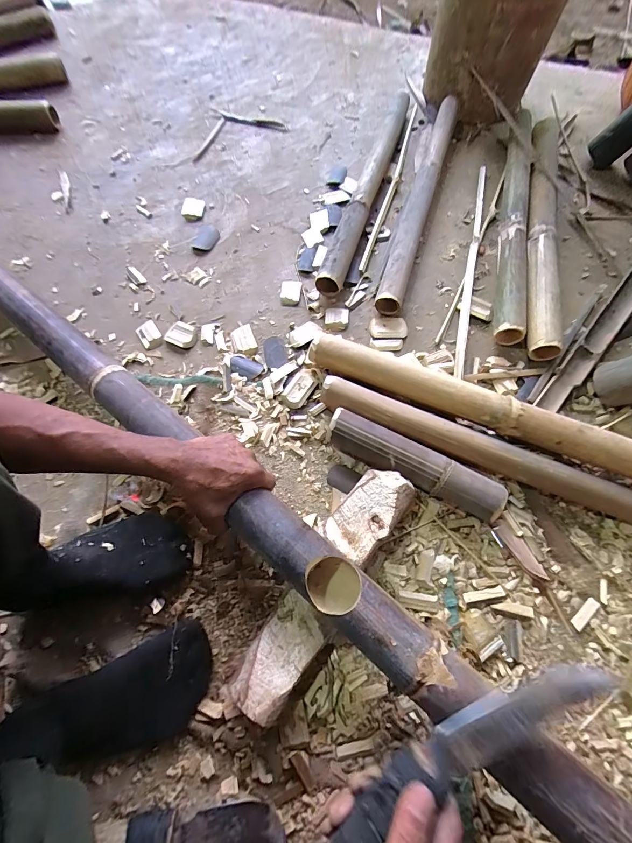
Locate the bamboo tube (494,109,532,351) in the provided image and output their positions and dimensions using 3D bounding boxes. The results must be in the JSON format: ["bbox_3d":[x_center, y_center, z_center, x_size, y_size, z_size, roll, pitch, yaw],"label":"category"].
[{"bbox_3d":[0.412,-0.441,0.710,0.050,0.055,0.640,12,69,6],"label":"bamboo tube"}]

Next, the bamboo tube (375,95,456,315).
[{"bbox_3d":[0.228,-0.494,0.741,0.057,0.057,0.630,16,70,8],"label":"bamboo tube"}]

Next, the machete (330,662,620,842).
[{"bbox_3d":[0.134,0.283,0.297,0.268,0.026,0.040,-27,70,-6],"label":"machete"}]

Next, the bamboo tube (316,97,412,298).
[{"bbox_3d":[0.116,-0.533,0.761,0.065,0.055,0.625,16,70,8],"label":"bamboo tube"}]

